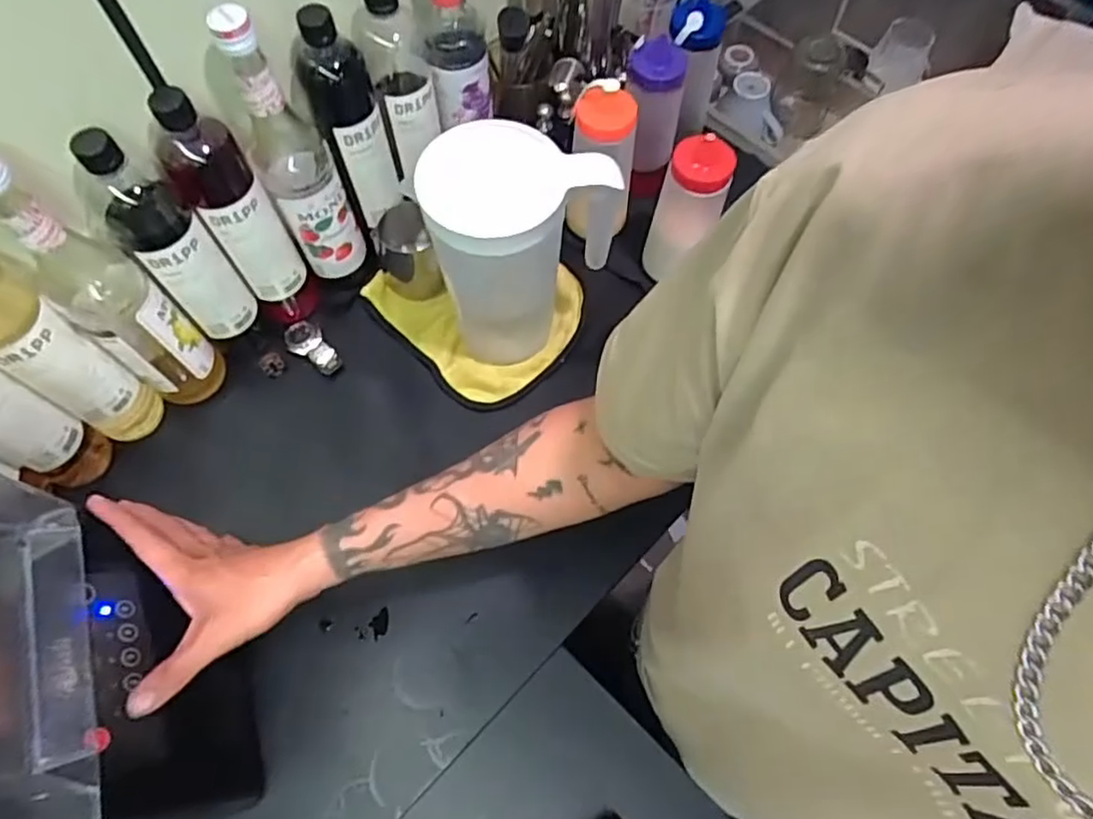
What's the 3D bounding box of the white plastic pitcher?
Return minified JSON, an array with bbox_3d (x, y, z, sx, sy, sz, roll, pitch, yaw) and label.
[{"bbox_3d":[-0.023,-0.151,0.642,0.159,0.235,0.122,-19,66,-9],"label":"white plastic pitcher"}]

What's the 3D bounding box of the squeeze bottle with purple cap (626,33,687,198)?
[{"bbox_3d":[0.120,-0.343,0.763,0.061,0.166,0.077,6,65,2],"label":"squeeze bottle with purple cap"}]

